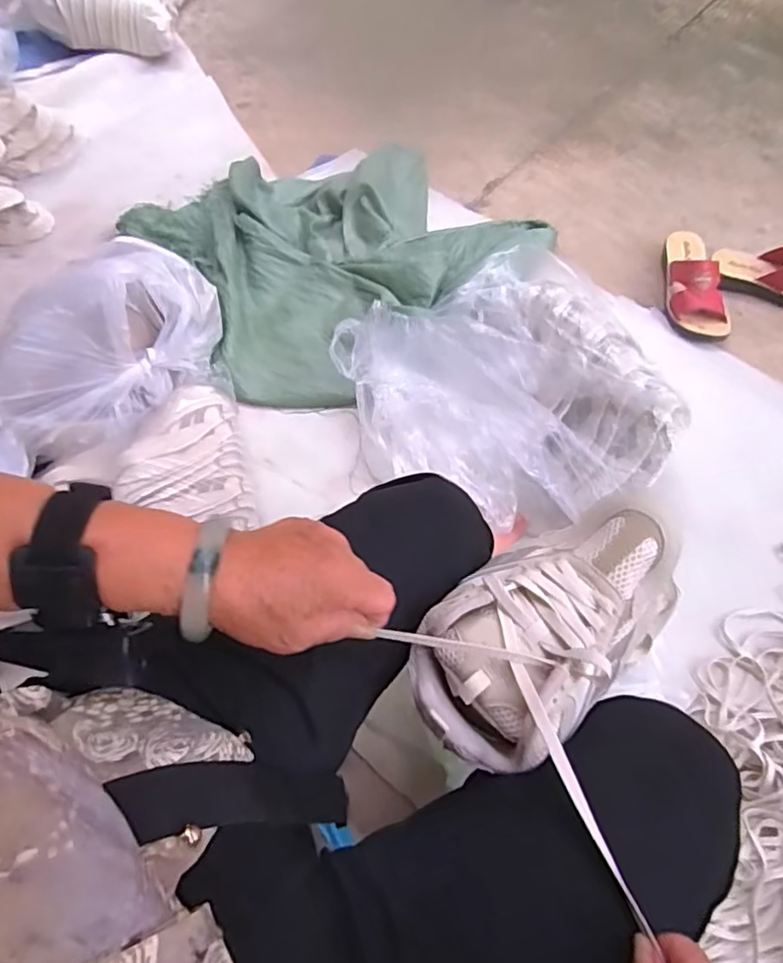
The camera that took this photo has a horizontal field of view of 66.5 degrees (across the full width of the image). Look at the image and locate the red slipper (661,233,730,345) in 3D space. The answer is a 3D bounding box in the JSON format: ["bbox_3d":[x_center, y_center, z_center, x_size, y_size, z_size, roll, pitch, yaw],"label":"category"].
[{"bbox_3d":[0.495,-0.334,0.989,0.083,0.078,0.228,-2,65,8],"label":"red slipper"}]

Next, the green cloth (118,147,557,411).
[{"bbox_3d":[-0.102,-0.448,1.062,0.609,0.116,0.591,-32,65,-13],"label":"green cloth"}]

